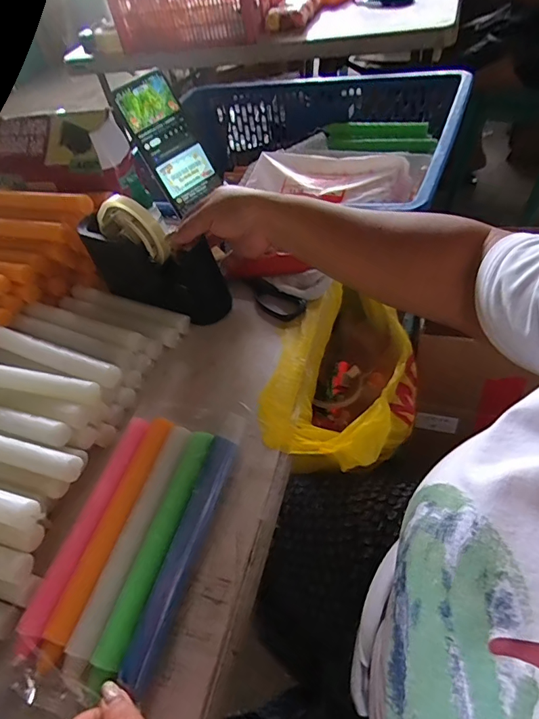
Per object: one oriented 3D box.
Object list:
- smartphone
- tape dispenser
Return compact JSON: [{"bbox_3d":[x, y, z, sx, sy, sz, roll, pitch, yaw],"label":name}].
[{"bbox_3d":[-0.122,-0.262,0.534,0.072,0.144,0.009,-38,28,-14],"label":"smartphone"},{"bbox_3d":[-0.142,-0.121,0.519,0.174,0.133,0.051,19,55,20],"label":"tape dispenser"}]

